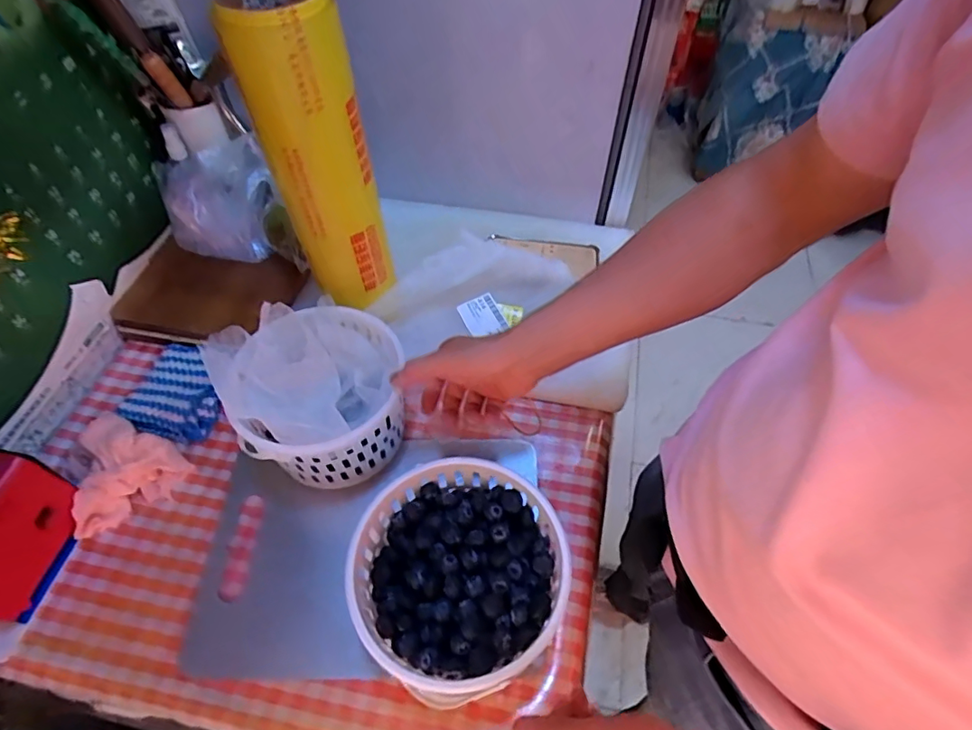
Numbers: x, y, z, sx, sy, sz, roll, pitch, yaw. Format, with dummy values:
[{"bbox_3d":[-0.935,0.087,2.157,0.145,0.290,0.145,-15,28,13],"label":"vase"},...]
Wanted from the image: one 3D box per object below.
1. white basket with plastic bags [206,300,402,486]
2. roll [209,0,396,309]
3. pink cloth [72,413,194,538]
[{"bbox_3d":[-0.168,0.027,0.556,0.176,0.119,0.161,0,55,0],"label":"white basket with plastic bags"},{"bbox_3d":[-0.160,-0.196,0.522,0.093,0.294,0.111,-15,57,-11],"label":"roll"},{"bbox_3d":[-0.407,0.116,0.574,0.119,0.039,0.114,30,60,19],"label":"pink cloth"}]

